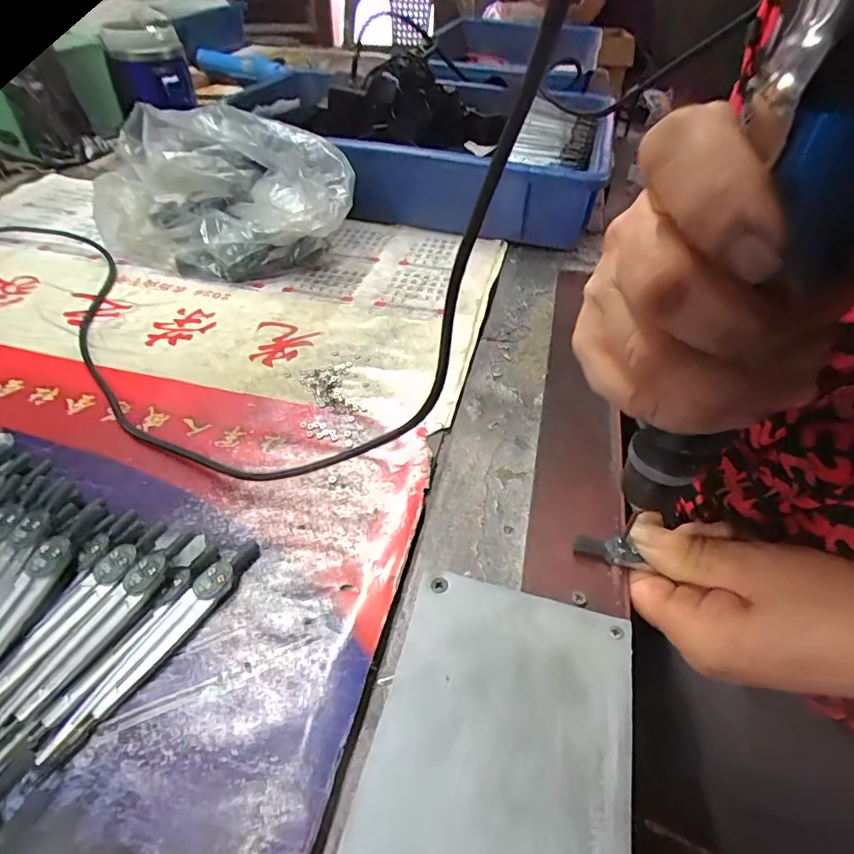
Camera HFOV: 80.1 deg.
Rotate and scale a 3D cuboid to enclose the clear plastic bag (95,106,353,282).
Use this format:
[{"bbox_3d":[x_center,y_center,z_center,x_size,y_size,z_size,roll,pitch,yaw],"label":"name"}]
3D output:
[{"bbox_3d":[-0.186,-0.213,0.467,0.239,0.100,0.138,9,45,7],"label":"clear plastic bag"}]

